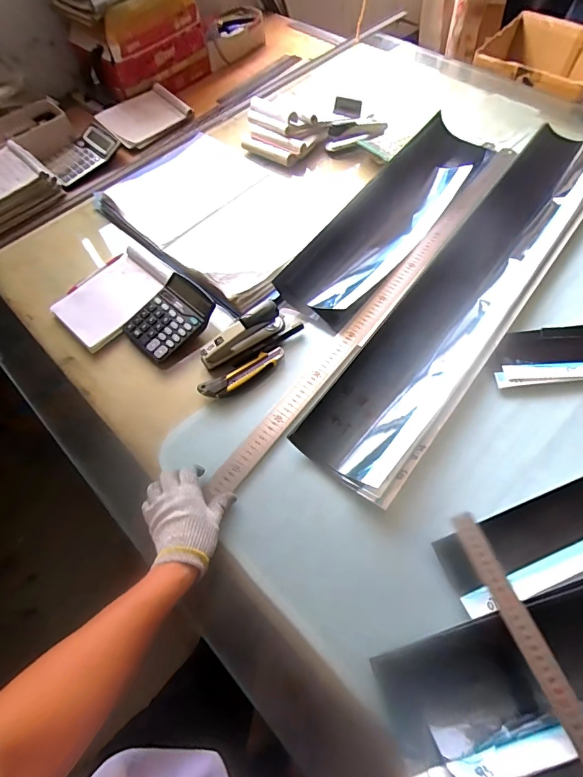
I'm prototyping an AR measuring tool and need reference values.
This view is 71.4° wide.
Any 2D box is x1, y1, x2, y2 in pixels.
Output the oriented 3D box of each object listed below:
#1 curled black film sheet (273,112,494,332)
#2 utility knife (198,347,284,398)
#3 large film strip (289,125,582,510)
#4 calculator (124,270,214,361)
[{"bbox_3d":[0.214,-0.363,0.825,0.164,0.059,0.603,33,68,21],"label":"curled black film sheet"},{"bbox_3d":[-0.076,-0.026,0.656,0.147,0.024,0.037,-33,63,-13],"label":"utility knife"},{"bbox_3d":[0.335,-0.209,0.712,0.186,0.044,0.905,35,71,16],"label":"large film strip"},{"bbox_3d":[-0.214,-0.125,0.705,0.119,0.033,0.145,37,70,22],"label":"calculator"}]

